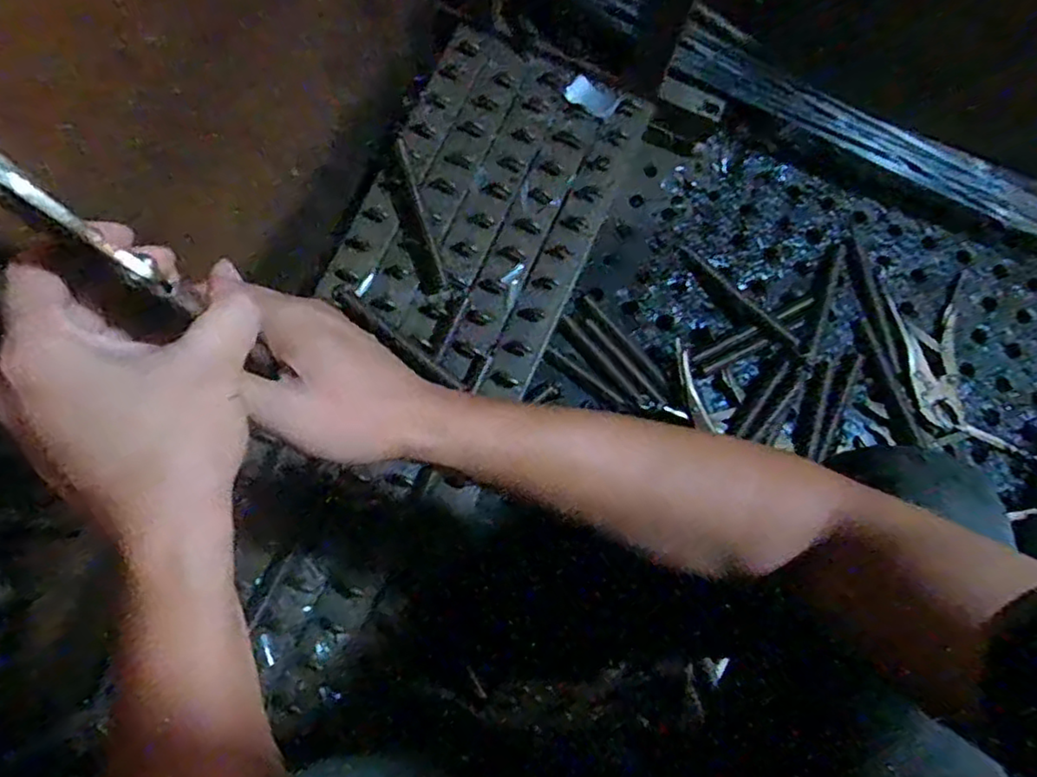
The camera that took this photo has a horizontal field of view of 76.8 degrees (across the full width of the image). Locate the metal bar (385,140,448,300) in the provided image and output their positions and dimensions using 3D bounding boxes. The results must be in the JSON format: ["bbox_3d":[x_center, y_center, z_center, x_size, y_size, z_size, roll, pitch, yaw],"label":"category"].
[{"bbox_3d":[-0.132,-0.212,0.810,0.034,0.017,0.195,-17,79,-4],"label":"metal bar"}]

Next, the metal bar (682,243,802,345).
[{"bbox_3d":[0.307,-0.130,0.909,0.206,0.007,0.015,43,81,8],"label":"metal bar"}]

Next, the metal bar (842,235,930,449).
[{"bbox_3d":[0.502,-0.068,0.912,0.046,0.011,0.304,-12,79,-3],"label":"metal bar"}]

